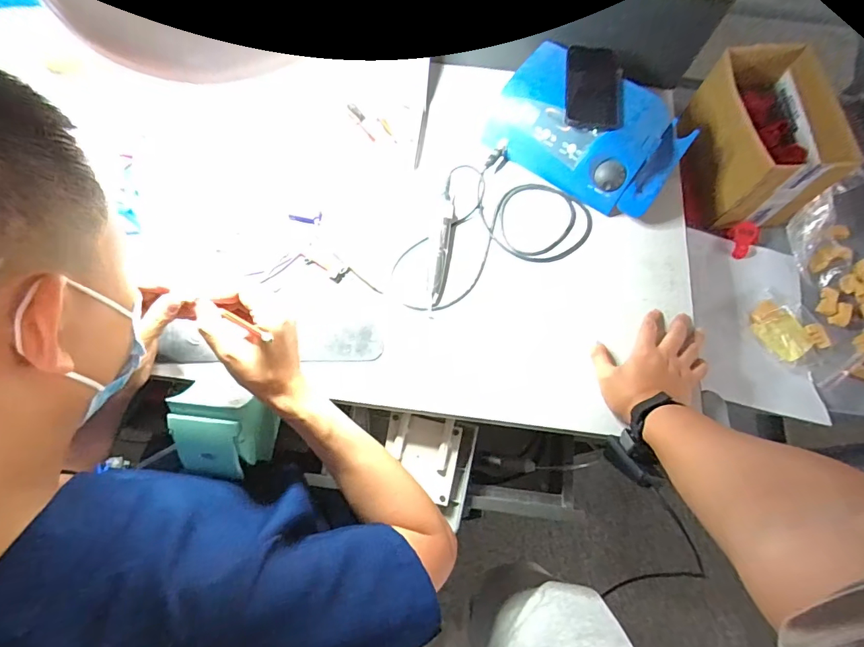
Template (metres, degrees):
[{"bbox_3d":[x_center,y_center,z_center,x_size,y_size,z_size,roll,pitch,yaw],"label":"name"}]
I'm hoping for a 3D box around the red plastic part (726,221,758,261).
[{"bbox_3d":[0.558,-0.149,0.781,0.038,0.034,0.060,1,68,-1],"label":"red plastic part"}]

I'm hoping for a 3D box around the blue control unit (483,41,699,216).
[{"bbox_3d":[0.239,-0.294,0.665,0.274,0.080,0.187,31,70,10],"label":"blue control unit"}]

